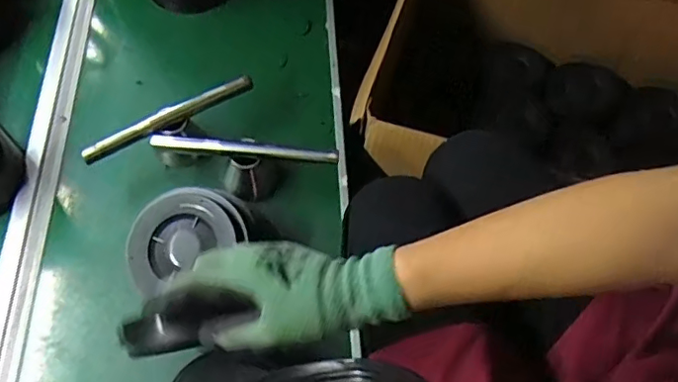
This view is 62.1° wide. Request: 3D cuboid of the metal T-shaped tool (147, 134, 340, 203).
[{"bbox_3d":[-0.105,-0.026,0.630,0.201,0.067,0.045,7,61,2],"label":"metal T-shaped tool"}]

